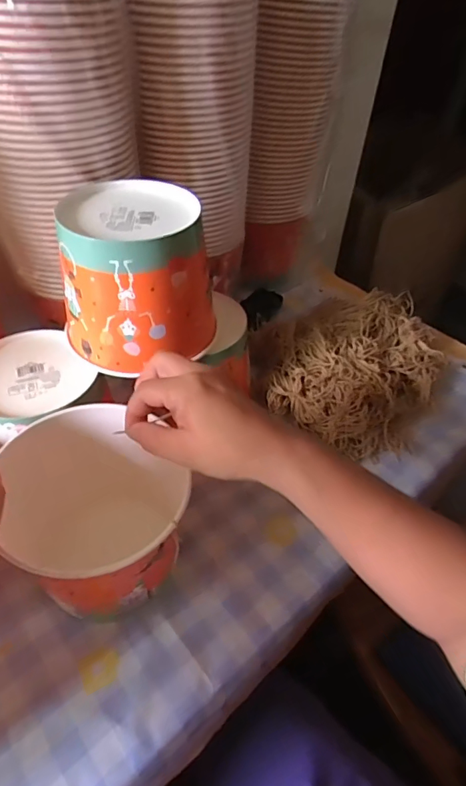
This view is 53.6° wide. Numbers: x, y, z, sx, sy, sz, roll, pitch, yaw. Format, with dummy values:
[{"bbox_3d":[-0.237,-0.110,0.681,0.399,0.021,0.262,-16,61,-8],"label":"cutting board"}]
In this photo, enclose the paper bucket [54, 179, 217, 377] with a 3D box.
[{"bbox_3d":[-0.092,-0.115,0.458,0.144,0.127,0.142,-3,47,-6],"label":"paper bucket"}]

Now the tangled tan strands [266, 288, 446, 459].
[{"bbox_3d":[0.178,-0.043,0.630,0.201,0.059,0.297,24,50,19],"label":"tangled tan strands"}]

